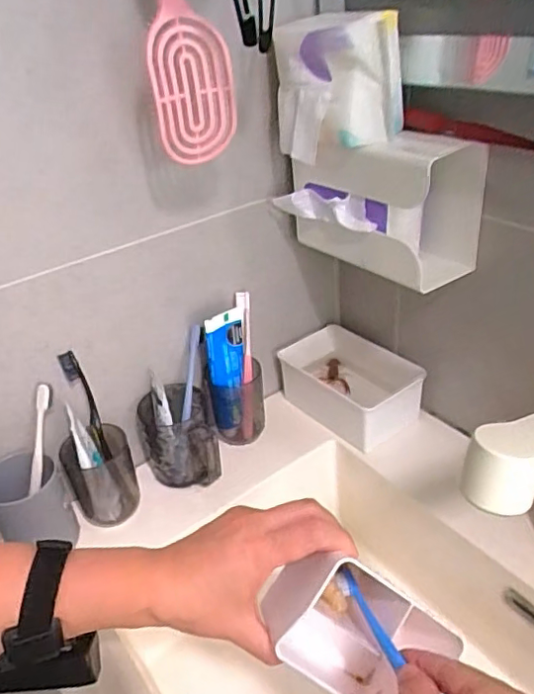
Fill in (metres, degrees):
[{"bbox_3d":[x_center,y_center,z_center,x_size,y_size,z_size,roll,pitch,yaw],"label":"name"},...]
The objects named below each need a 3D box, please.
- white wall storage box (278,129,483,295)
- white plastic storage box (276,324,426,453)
[{"bbox_3d":[0.118,-0.155,0.609,0.105,0.131,0.196,-30,41,-30],"label":"white wall storage box"},{"bbox_3d":[0.109,0.047,0.753,0.128,0.064,0.174,-27,40,-27],"label":"white plastic storage box"}]

